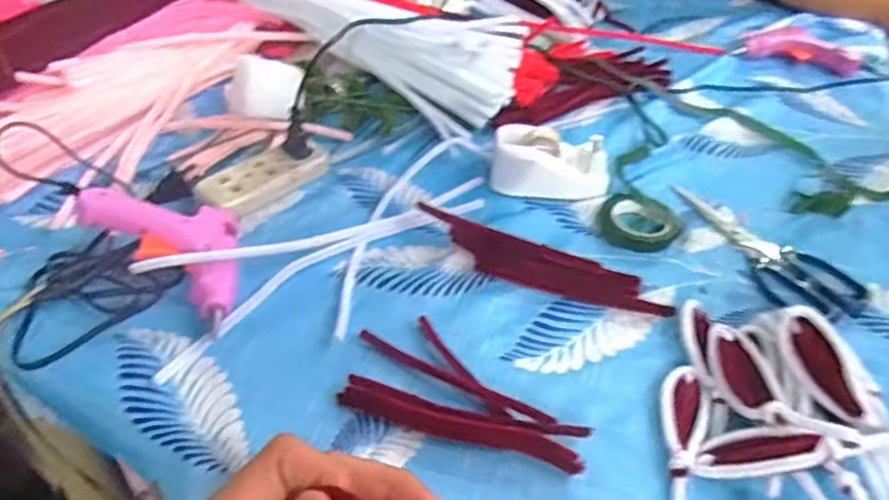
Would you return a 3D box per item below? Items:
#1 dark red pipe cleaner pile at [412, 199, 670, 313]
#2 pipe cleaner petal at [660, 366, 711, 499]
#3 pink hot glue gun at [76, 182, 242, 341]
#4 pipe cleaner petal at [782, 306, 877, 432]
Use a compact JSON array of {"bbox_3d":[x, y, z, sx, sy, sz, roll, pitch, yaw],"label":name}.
[{"bbox_3d":[0.073,0.011,0.503,0.193,0.015,0.035,18,43,14],"label":"dark red pipe cleaner pile"},{"bbox_3d":[0.138,0.117,0.387,0.029,0.010,0.120,17,43,13],"label":"pipe cleaner petal"},{"bbox_3d":[-0.186,0.005,0.446,0.098,0.050,0.111,-13,45,-19],"label":"pink hot glue gun"},{"bbox_3d":[0.226,0.069,0.393,0.033,0.011,0.076,-28,59,14],"label":"pipe cleaner petal"}]

